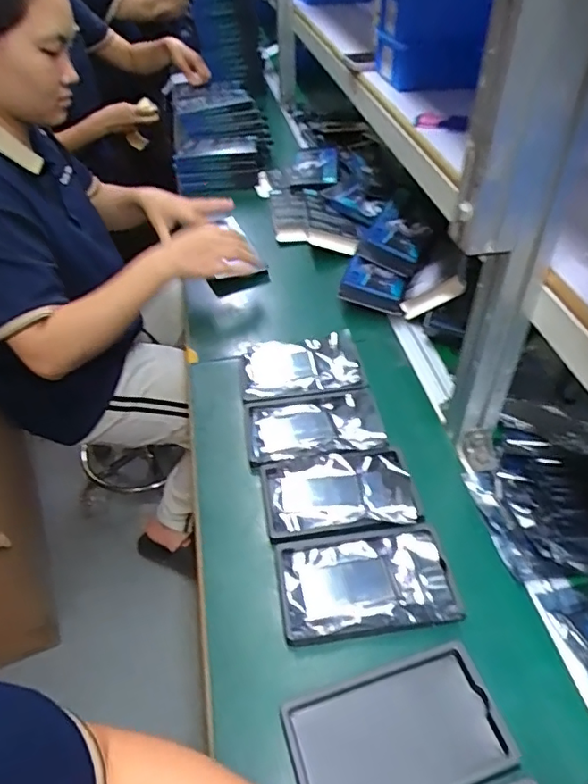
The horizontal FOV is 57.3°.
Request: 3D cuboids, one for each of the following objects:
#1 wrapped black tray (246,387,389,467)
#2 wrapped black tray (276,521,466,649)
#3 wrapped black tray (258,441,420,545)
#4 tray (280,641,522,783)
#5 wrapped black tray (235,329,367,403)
[{"bbox_3d":[0.024,0.038,0.639,0.156,0.014,0.101,-7,45,-6],"label":"wrapped black tray"},{"bbox_3d":[0.066,0.176,0.501,0.158,0.010,0.095,-6,45,-4],"label":"wrapped black tray"},{"bbox_3d":[0.048,0.106,0.570,0.154,0.019,0.101,-7,45,-5],"label":"wrapped black tray"},{"bbox_3d":[0.078,0.262,0.412,0.156,0.013,0.093,-13,46,-12],"label":"tray"},{"bbox_3d":[0.008,-0.036,0.708,0.155,0.027,0.107,-4,45,-3],"label":"wrapped black tray"}]

